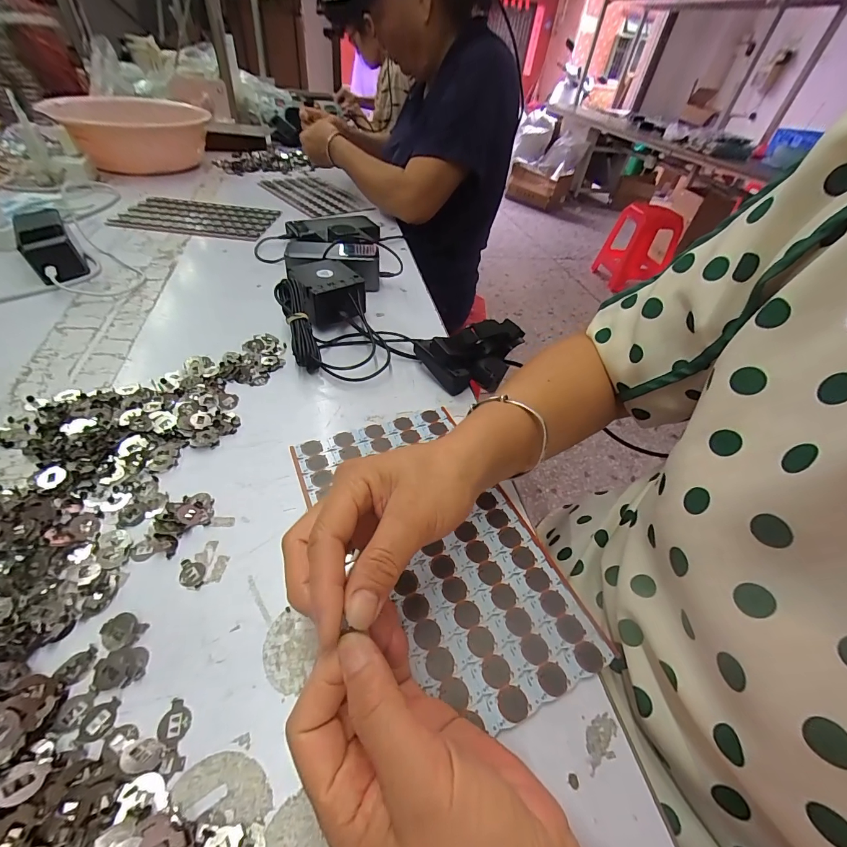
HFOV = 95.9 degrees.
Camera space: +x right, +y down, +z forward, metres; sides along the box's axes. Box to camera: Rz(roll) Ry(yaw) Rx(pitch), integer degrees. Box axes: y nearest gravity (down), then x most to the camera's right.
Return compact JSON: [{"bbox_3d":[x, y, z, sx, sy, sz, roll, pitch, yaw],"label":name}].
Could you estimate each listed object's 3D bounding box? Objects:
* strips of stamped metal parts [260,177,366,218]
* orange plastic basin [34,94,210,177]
[{"bbox_3d":[-0.260,-0.524,0.873,0.136,0.011,0.279,-27,54,-30],"label":"strips of stamped metal parts"},{"bbox_3d":[-0.683,-0.687,0.913,0.287,0.105,0.294,-25,53,-29],"label":"orange plastic basin"}]

